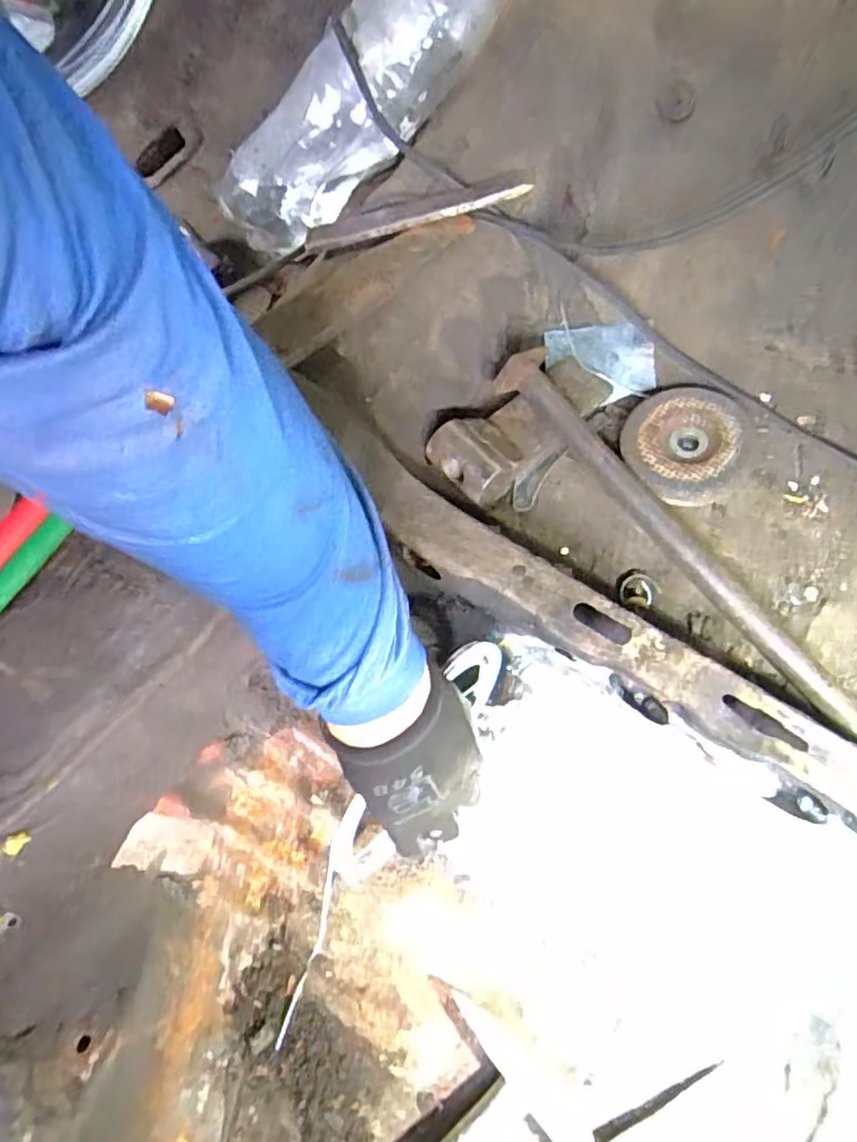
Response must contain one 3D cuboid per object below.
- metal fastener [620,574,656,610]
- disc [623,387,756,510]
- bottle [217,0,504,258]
[{"bbox_3d":[0.154,0.015,0.500,0.026,0.011,0.025,-1,67,3],"label":"metal fastener"},{"bbox_3d":[0.193,-0.098,0.513,0.088,0.016,0.095,-1,67,3],"label":"disc"},{"bbox_3d":[-0.042,-0.399,0.553,0.339,0.073,0.078,-38,66,22],"label":"bottle"}]

